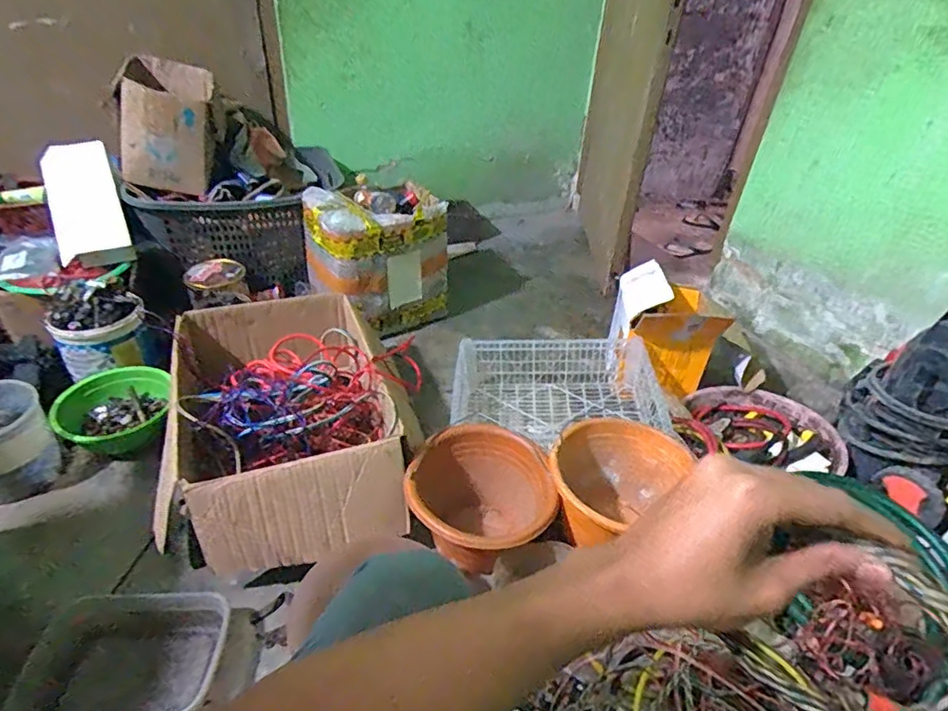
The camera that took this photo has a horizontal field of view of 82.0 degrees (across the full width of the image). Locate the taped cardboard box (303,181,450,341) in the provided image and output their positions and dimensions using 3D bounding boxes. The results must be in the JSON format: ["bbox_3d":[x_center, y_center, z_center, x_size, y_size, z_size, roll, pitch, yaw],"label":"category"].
[{"bbox_3d":[-0.261,-0.262,1.466,0.331,0.323,0.245,-19,42,-29],"label":"taped cardboard box"}]

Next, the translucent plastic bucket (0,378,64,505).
[{"bbox_3d":[-0.912,0.170,1.062,0.155,0.167,0.170,-23,44,-33],"label":"translucent plastic bucket"}]

